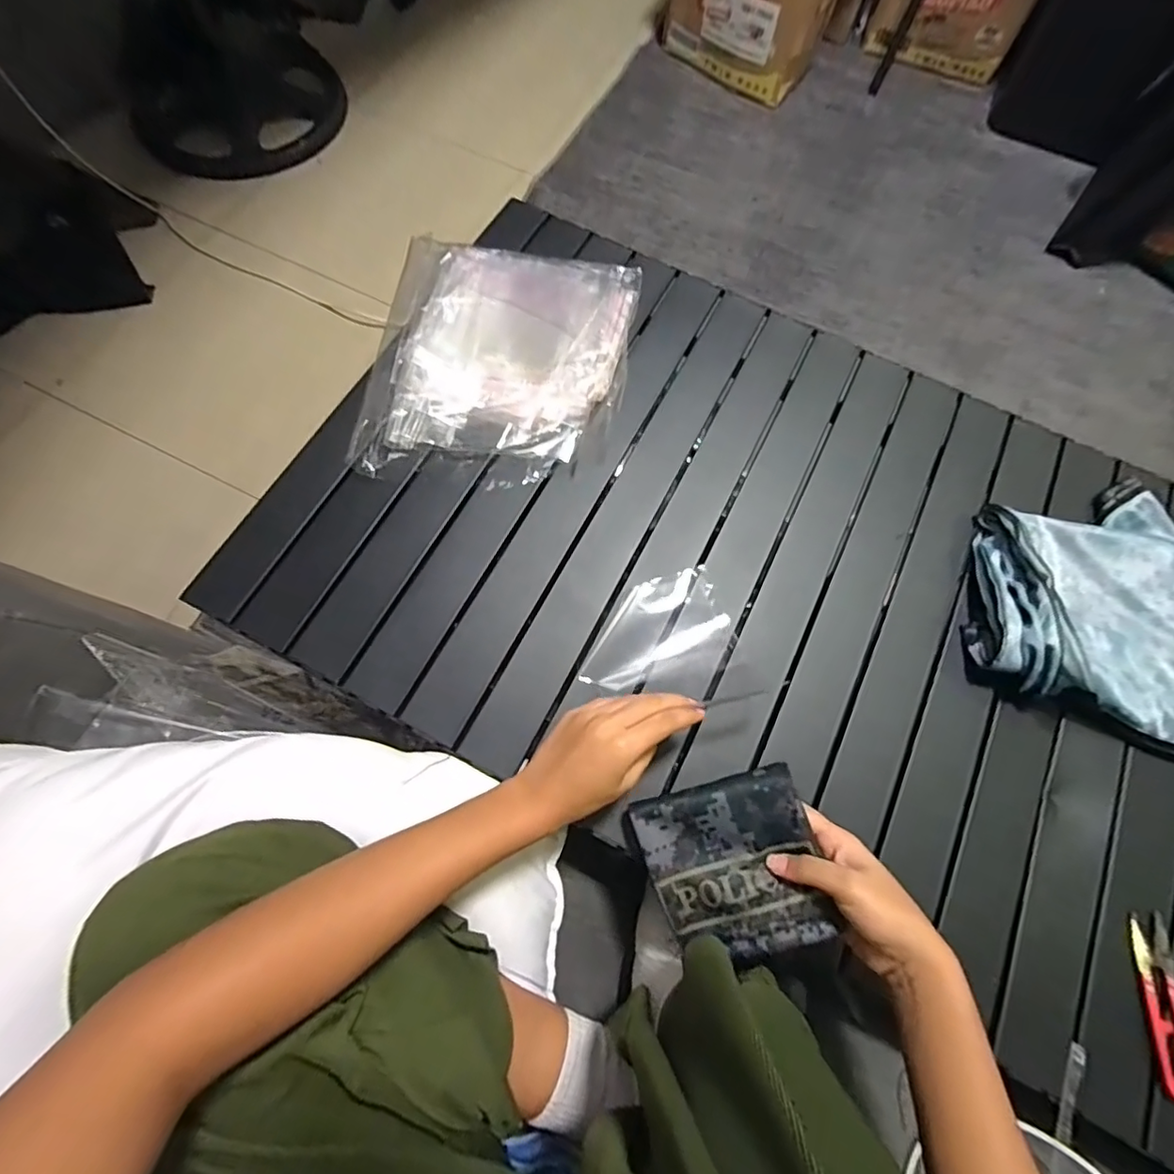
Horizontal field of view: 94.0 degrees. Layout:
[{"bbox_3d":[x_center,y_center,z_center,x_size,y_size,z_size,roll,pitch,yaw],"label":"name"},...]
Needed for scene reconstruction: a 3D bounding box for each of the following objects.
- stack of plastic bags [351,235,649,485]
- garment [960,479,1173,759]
[{"bbox_3d":[-0.088,-0.245,0.577,0.253,0.028,0.290,9,70,0],"label":"stack of plastic bags"},{"bbox_3d":[0.543,0.029,0.504,0.357,0.054,0.263,25,71,6],"label":"garment"}]

